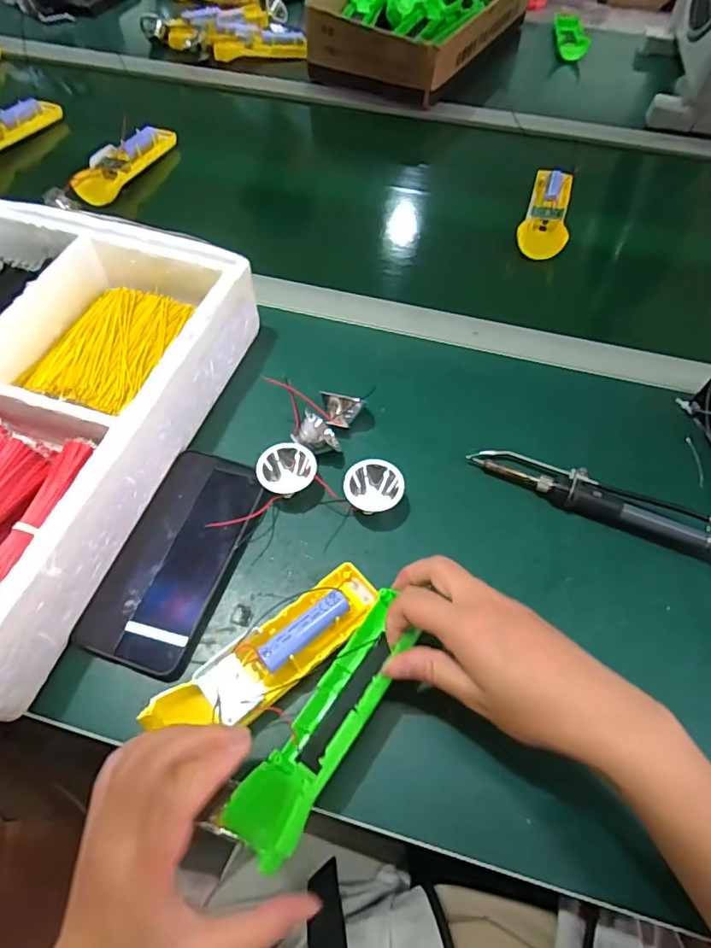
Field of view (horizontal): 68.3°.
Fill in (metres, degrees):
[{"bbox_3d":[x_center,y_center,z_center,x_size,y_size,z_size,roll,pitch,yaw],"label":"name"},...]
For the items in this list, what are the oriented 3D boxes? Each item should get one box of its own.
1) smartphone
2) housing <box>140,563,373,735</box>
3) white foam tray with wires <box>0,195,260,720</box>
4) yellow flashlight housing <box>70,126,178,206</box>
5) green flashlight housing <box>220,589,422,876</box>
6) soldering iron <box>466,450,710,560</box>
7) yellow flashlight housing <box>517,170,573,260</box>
[{"bbox_3d":[-0.132,0.059,0.394,0.082,0.013,0.168,17,60,9],"label":"smartphone"},{"bbox_3d":[-0.052,0.120,0.343,0.159,0.039,0.044,-34,65,-20],"label":"housing"},{"bbox_3d":[-0.300,-0.059,0.419,0.314,0.081,0.378,17,60,9],"label":"white foam tray with wires"},{"bbox_3d":[-0.286,-0.393,0.654,0.045,0.027,0.161,20,60,11],"label":"yellow flashlight housing"},{"bbox_3d":[-0.012,0.148,0.311,0.028,0.051,0.150,47,60,-16],"label":"green flashlight housing"},{"bbox_3d":[0.199,0.023,0.416,0.209,0.034,0.032,26,61,14],"label":"soldering iron"},{"bbox_3d":[0.222,-0.309,0.612,0.051,0.021,0.151,13,59,7],"label":"yellow flashlight housing"}]

